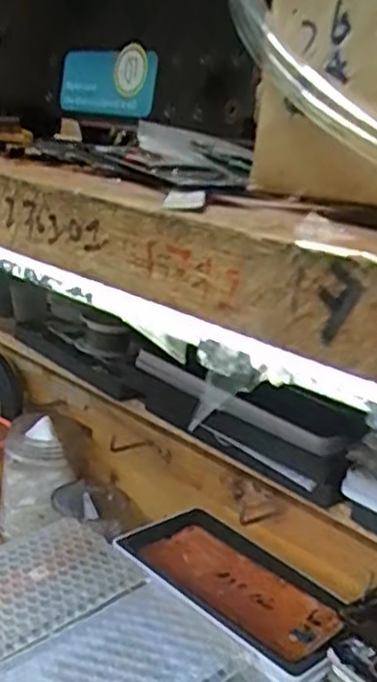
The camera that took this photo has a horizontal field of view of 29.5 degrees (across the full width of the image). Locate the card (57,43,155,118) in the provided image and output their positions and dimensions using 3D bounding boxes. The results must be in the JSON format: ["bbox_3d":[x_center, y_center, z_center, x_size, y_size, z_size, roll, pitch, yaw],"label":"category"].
[{"bbox_3d":[-0.035,-0.107,0.296,0.055,0.026,0.007,16,19,35],"label":"card"}]

